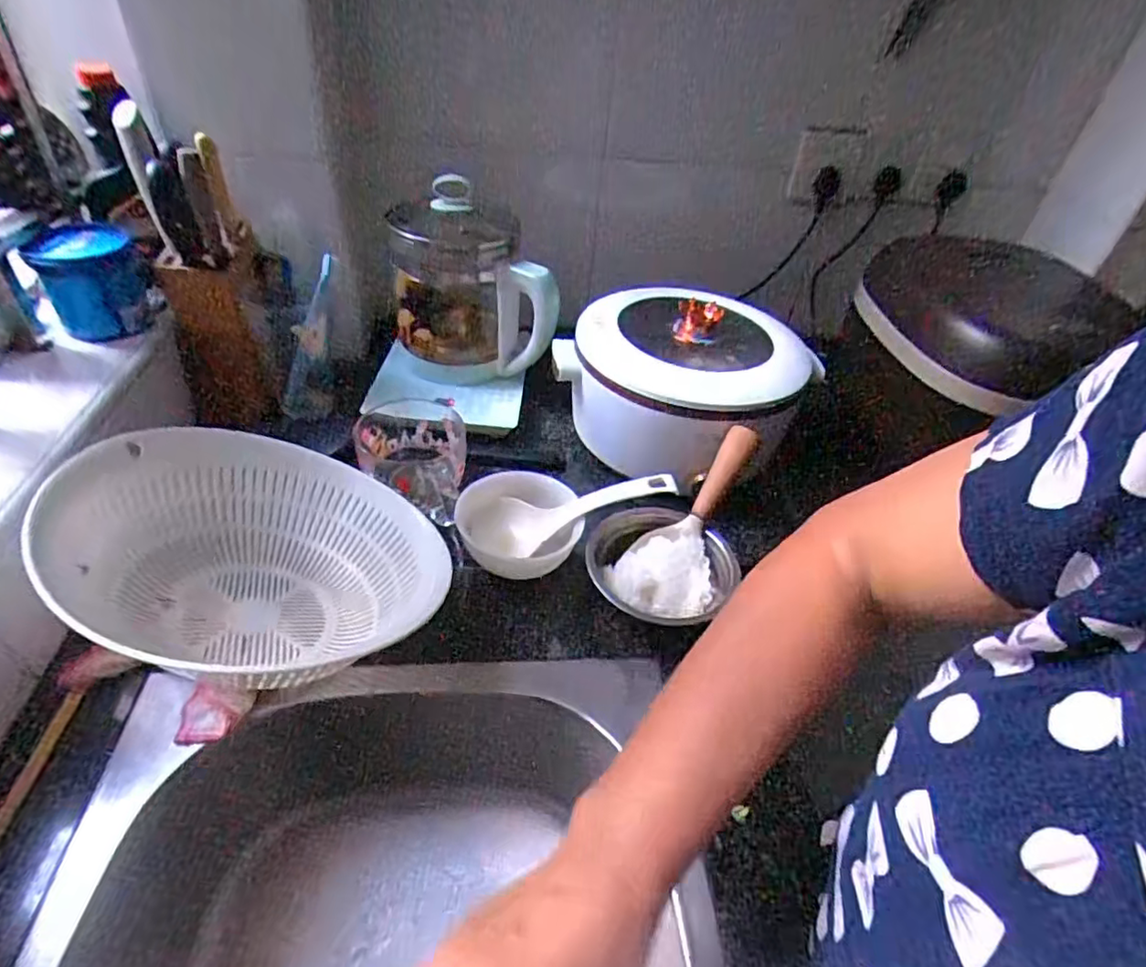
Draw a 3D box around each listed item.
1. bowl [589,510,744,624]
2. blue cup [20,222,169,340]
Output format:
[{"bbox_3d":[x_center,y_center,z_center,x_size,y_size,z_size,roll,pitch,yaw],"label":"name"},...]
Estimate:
[{"bbox_3d":[0.080,0.078,0.569,0.127,0.058,0.115,30,45,24],"label":"bowl"},{"bbox_3d":[-0.478,-0.197,0.618,0.087,0.092,0.099,-28,52,-35],"label":"blue cup"}]

